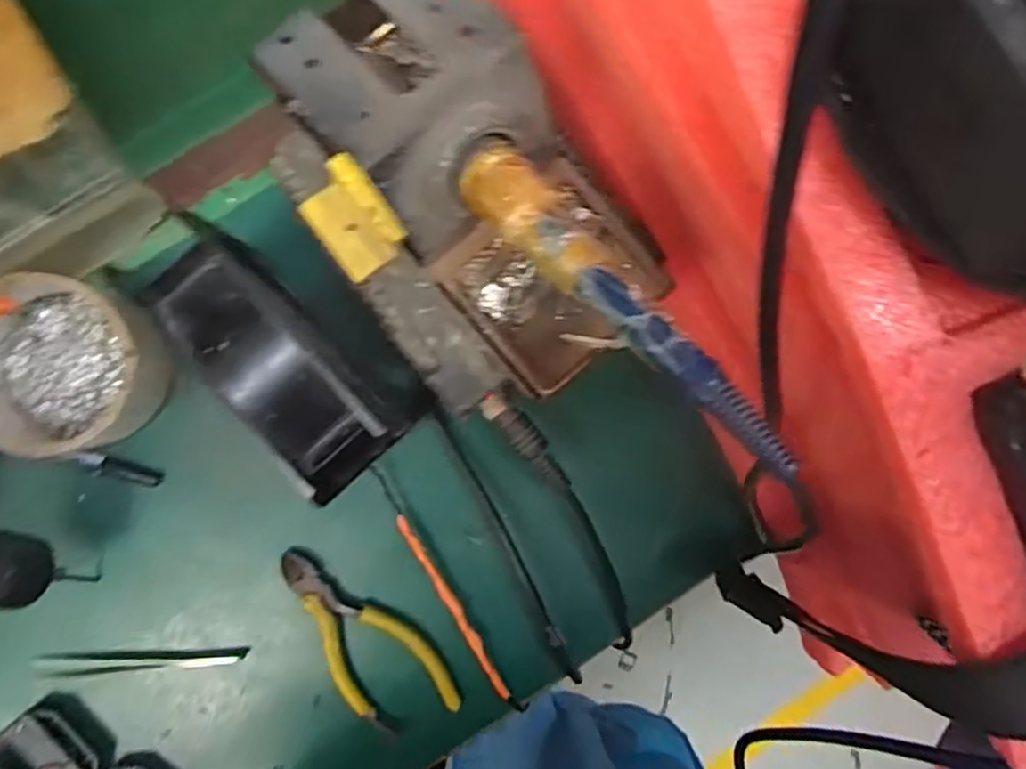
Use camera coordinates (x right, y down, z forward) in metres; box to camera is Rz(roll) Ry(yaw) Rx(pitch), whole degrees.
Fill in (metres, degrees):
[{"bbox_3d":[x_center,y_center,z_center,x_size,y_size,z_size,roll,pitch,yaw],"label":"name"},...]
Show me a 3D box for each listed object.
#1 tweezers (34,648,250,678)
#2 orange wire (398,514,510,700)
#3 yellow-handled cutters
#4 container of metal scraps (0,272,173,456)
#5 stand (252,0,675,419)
[{"bbox_3d":[-0.195,0.146,0.374,0.105,0.006,0.011,-3,91,-4],"label":"tweezers"},{"bbox_3d":[-0.031,0.119,0.376,0.007,0.009,0.113,-29,93,-3],"label":"orange wire"},{"bbox_3d":[-0.082,0.138,0.379,0.048,0.009,0.121,-41,94,-3],"label":"yellow-handled cutters"},{"bbox_3d":[-0.216,-0.011,0.339,0.083,0.054,0.080,0,91,-4],"label":"container of metal scraps"},{"bbox_3d":[-0.022,-0.066,0.260,0.102,0.079,0.163,-42,94,-2],"label":"stand"}]

